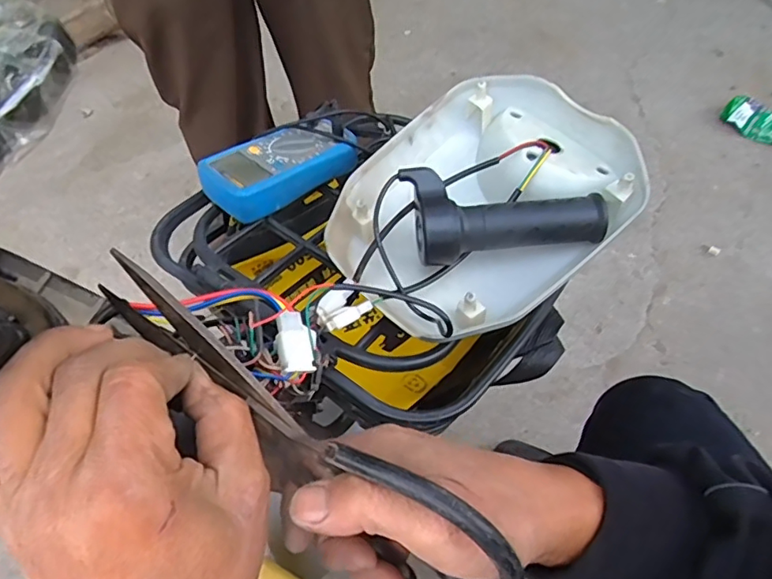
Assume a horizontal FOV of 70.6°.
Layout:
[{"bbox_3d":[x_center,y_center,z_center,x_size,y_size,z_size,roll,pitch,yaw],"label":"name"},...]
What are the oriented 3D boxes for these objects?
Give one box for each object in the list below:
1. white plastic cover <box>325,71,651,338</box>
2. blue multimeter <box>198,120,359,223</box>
[{"bbox_3d":[0.073,-0.068,0.425,0.240,0.069,0.178,-29,57,-16],"label":"white plastic cover"},{"bbox_3d":[-0.093,-0.112,0.477,0.070,0.033,0.129,38,64,27],"label":"blue multimeter"}]

